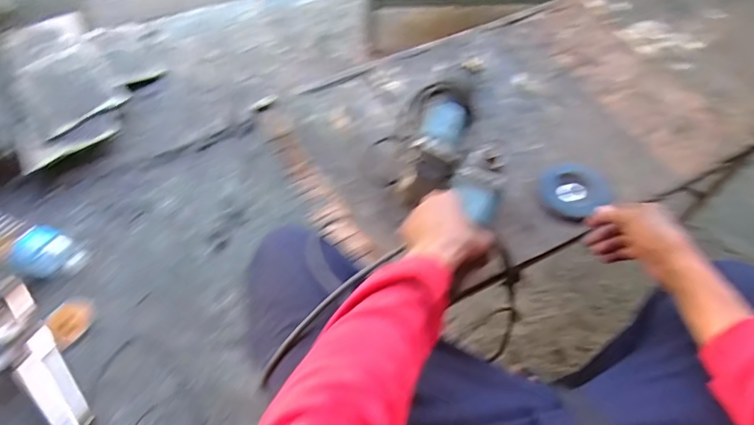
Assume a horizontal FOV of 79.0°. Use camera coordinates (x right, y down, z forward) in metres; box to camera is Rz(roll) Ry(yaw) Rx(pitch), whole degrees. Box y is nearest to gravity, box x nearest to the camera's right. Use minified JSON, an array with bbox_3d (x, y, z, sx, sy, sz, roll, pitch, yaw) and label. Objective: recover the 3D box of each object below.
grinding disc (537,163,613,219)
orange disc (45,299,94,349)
[{"bbox_3d":[0.281,-0.031,0.652,0.093,0.025,0.084,32,62,17],"label":"grinding disc"},{"bbox_3d":[-0.617,0.218,0.923,0.074,0.022,0.083,33,63,18],"label":"orange disc"}]

